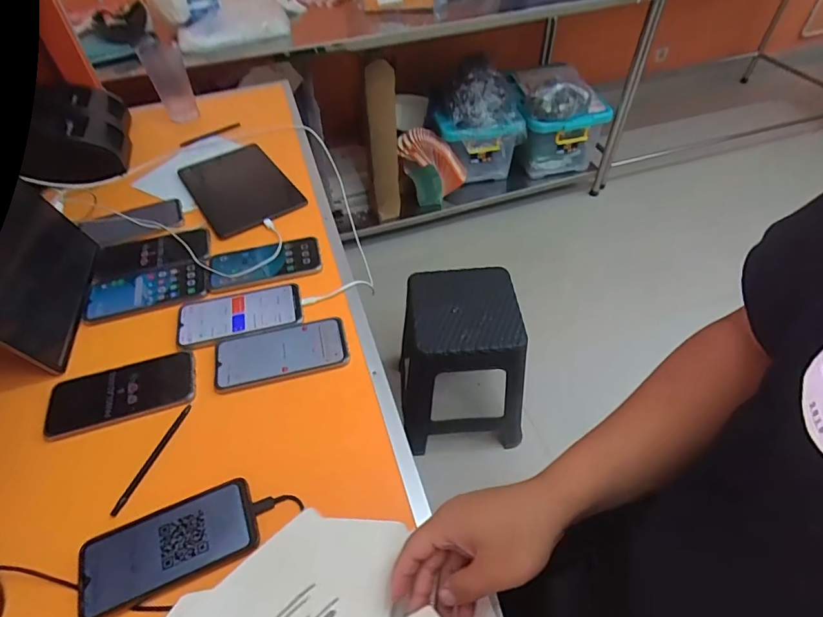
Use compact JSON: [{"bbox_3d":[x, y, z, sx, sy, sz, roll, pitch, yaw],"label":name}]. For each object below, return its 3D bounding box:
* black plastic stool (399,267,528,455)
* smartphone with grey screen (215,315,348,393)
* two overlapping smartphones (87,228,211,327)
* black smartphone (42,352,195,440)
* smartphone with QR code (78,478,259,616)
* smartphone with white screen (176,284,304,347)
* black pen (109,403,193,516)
[{"bbox_3d":[0.134,0.148,1.322,0.321,0.434,0.304,-5,49,-2],"label":"black plastic stool"},{"bbox_3d":[-0.171,0.056,0.609,0.168,0.006,0.083,-13,50,-8],"label":"smartphone with grey screen"},{"bbox_3d":[-0.409,-0.060,0.723,0.174,0.012,0.168,-14,48,-9],"label":"two overlapping smartphones"},{"bbox_3d":[-0.362,0.106,0.581,0.170,0.011,0.087,-14,50,-9],"label":"black smartphone"},{"bbox_3d":[-0.241,0.236,0.463,0.163,0.009,0.076,-20,50,-14],"label":"smartphone with QR code"},{"bbox_3d":[-0.243,0.006,0.658,0.168,0.006,0.082,-11,50,-7],"label":"smartphone with white screen"},{"bbox_3d":[-0.295,0.170,0.530,0.012,0.009,0.132,11,49,14],"label":"black pen"}]

